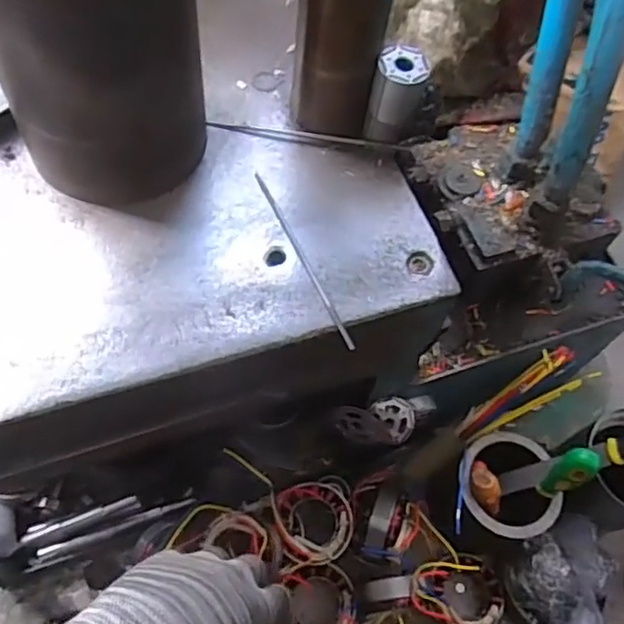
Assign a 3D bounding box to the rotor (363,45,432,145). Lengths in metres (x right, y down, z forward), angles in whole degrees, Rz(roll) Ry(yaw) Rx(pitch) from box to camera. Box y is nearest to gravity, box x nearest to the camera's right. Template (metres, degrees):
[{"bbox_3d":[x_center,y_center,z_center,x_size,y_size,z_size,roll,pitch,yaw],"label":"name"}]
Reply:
[{"bbox_3d":[0.064,-0.162,0.477,0.039,0.062,0.036,14,62,6],"label":"rotor"}]

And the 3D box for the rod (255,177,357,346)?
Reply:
[{"bbox_3d":[-0.008,-0.040,0.450,0.006,0.005,0.156,-22,65,-13],"label":"rod"}]

